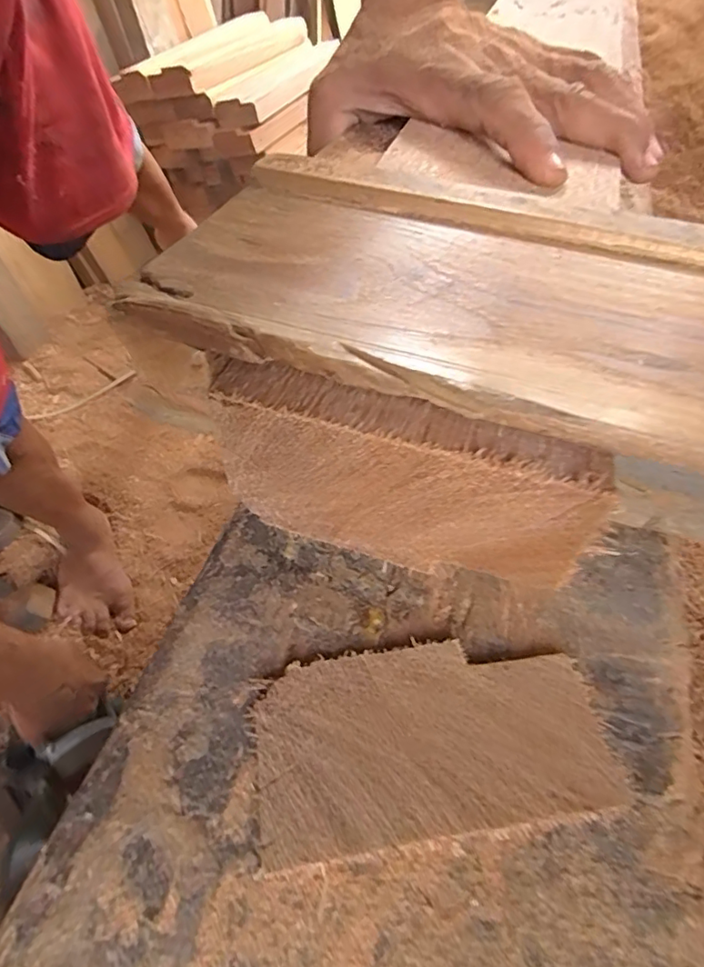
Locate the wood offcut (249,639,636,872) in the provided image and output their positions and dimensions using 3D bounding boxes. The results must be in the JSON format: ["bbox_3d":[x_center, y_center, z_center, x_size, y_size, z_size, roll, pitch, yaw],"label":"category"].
[{"bbox_3d":[0.024,0.078,0.164,0.106,0.008,0.053,-7,50,-5],"label":"wood offcut"}]

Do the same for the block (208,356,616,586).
[{"bbox_3d":[0.013,-0.001,0.153,0.103,0.055,0.016,14,51,13],"label":"block"}]

